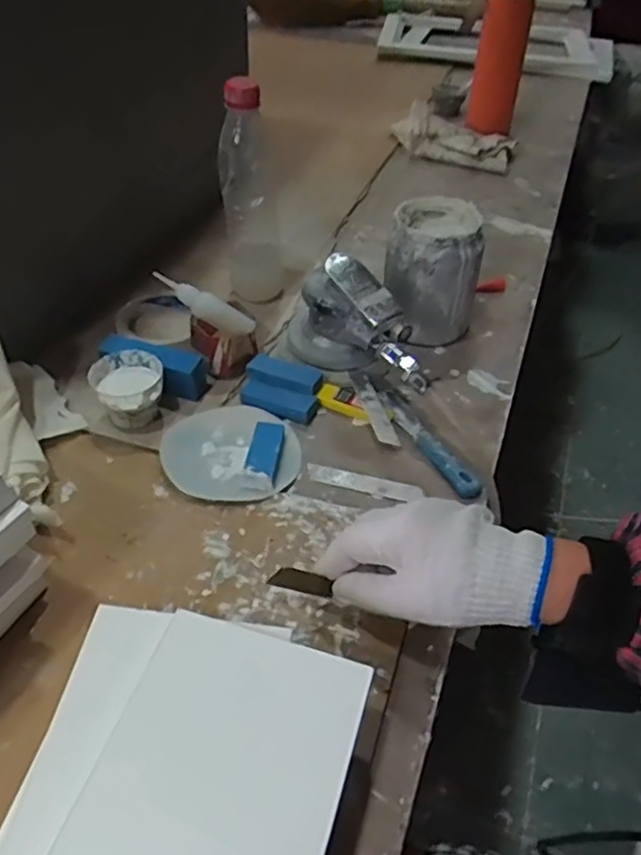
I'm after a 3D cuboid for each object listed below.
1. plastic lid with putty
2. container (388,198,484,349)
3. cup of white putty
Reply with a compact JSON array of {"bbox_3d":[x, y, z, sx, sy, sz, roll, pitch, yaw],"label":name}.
[{"bbox_3d":[-0.075,0.018,0.562,0.113,0.018,0.113,1,44,-1],"label":"plastic lid with putty"},{"bbox_3d":[0.111,-0.155,0.679,0.092,0.125,0.096,9,44,7],"label":"container"},{"bbox_3d":[-0.167,-0.031,0.586,0.060,0.044,0.064,-12,46,-14],"label":"cup of white putty"}]

